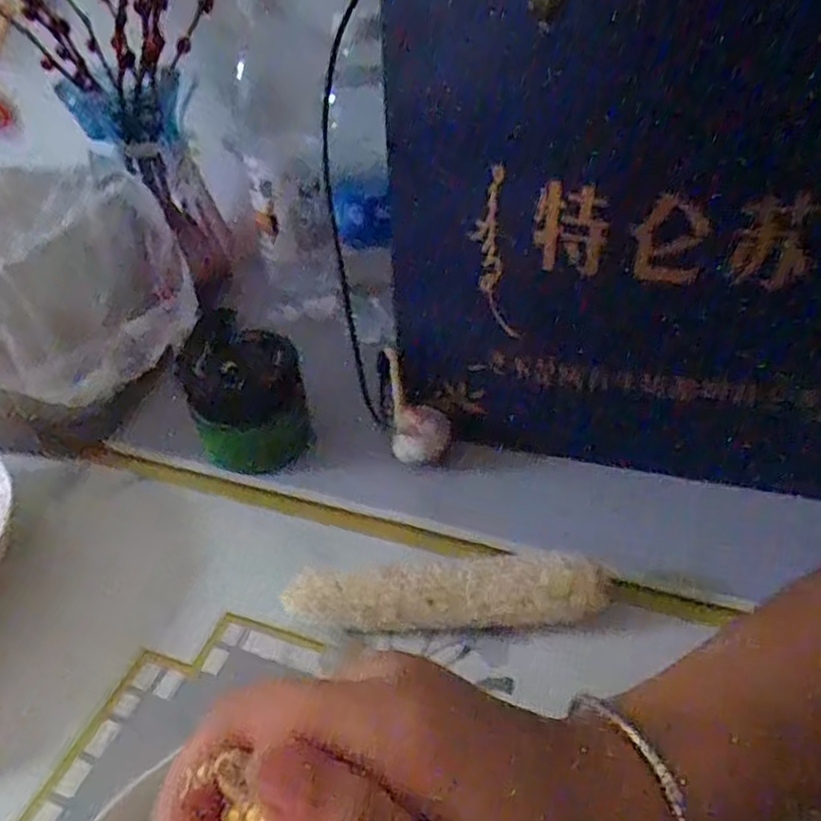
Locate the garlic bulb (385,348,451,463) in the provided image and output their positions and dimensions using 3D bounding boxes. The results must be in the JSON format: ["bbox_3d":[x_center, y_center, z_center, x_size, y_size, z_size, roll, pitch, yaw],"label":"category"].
[{"bbox_3d":[0.005,-0.003,0.437,0.038,0.057,0.051,-3,38,1],"label":"garlic bulb"}]

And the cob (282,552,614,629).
[{"bbox_3d":[0.018,0.093,0.342,0.154,0.033,0.026,-2,38,1],"label":"cob"}]

